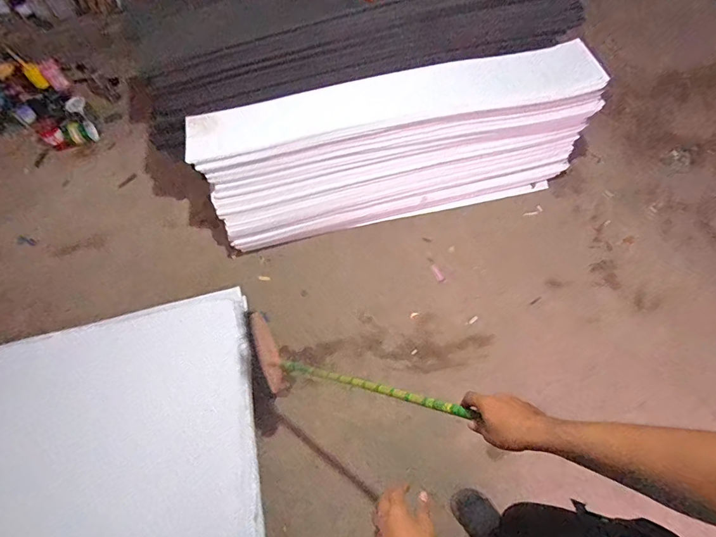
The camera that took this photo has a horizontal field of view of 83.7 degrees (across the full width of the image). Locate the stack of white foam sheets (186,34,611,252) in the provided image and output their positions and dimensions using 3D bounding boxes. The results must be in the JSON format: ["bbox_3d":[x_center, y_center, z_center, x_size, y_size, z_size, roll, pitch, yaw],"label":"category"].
[{"bbox_3d":[0.145,-0.493,1.665,1.512,0.522,0.328,-12,63,-1],"label":"stack of white foam sheets"}]

